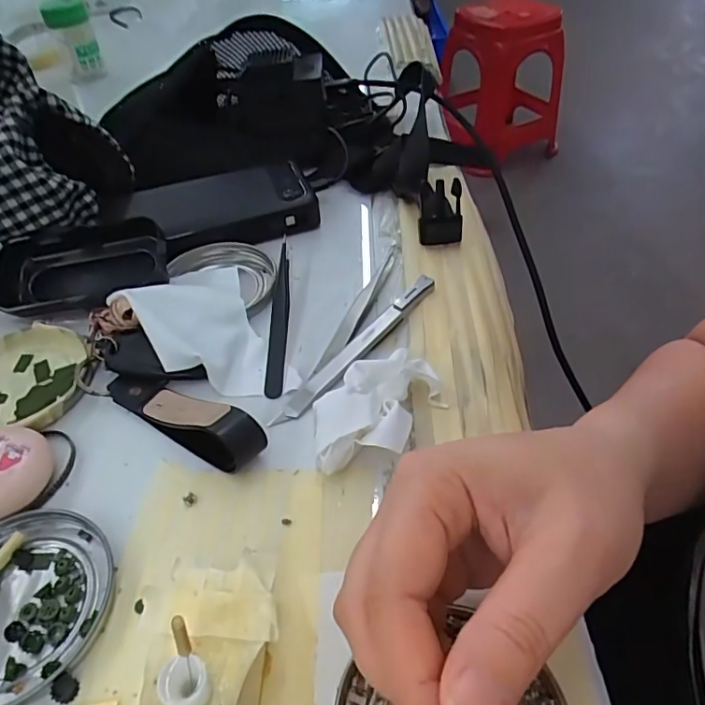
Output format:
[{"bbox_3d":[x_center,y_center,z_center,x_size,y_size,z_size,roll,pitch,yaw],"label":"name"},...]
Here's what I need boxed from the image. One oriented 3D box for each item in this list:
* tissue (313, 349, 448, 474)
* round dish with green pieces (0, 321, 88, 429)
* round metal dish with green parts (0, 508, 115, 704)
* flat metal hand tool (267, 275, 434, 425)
[{"bbox_3d":[0.011,0.030,0.272,0.048,0.019,0.077,30,55,27],"label":"tissue"},{"bbox_3d":[-0.193,0.014,0.309,0.080,0.014,0.072,-4,47,0],"label":"round dish with green pieces"},{"bbox_3d":[-0.142,0.105,0.221,0.075,0.009,0.076,-1,47,2],"label":"round metal dish with green parts"},{"bbox_3d":[0.004,-0.005,0.311,0.013,0.013,0.131,31,56,28],"label":"flat metal hand tool"}]

